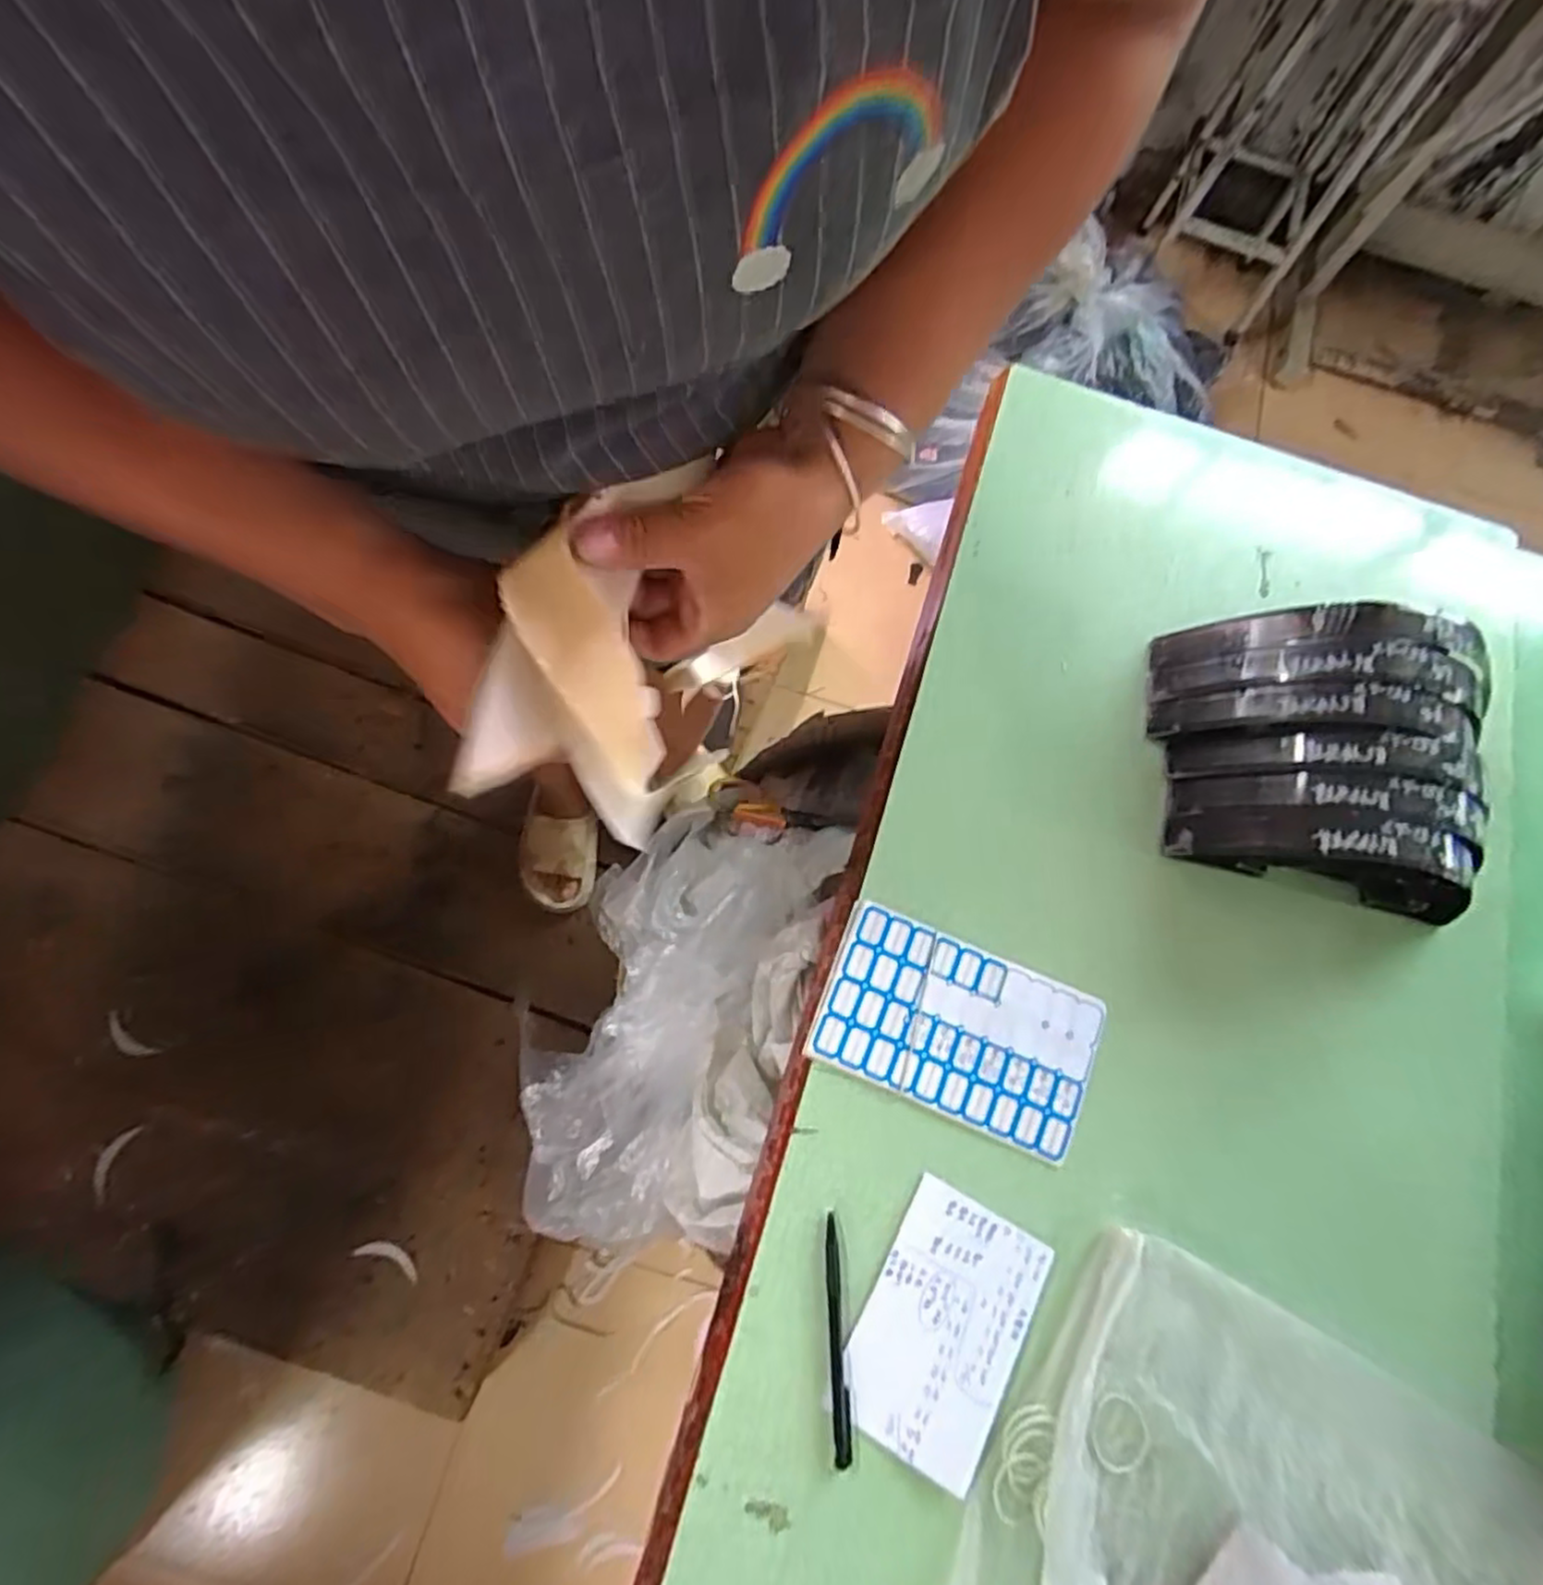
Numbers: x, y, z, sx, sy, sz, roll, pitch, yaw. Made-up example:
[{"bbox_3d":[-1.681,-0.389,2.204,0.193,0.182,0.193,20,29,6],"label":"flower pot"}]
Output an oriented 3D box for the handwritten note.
[{"bbox_3d":[0.115,0.357,0.488,0.101,0.009,0.155,30,73,4],"label":"handwritten note"}]

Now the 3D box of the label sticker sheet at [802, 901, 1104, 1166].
[{"bbox_3d":[0.139,0.177,0.545,0.201,0.005,0.119,23,74,3],"label":"label sticker sheet"}]

